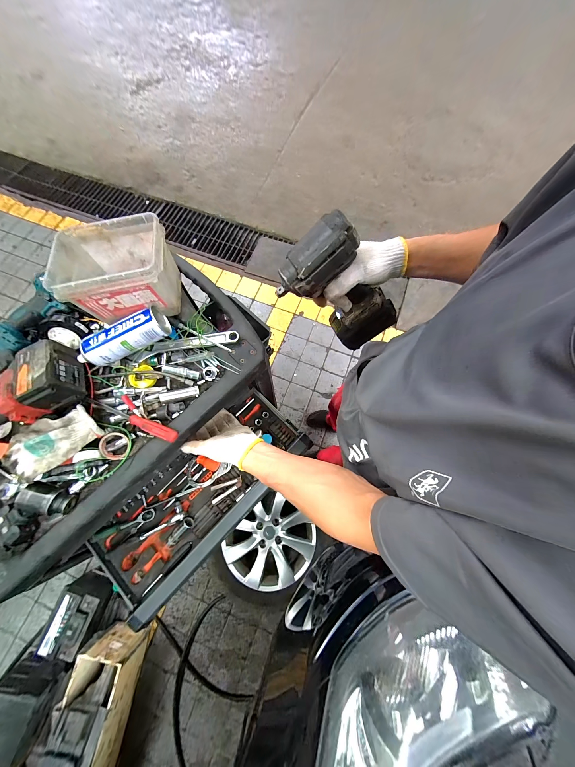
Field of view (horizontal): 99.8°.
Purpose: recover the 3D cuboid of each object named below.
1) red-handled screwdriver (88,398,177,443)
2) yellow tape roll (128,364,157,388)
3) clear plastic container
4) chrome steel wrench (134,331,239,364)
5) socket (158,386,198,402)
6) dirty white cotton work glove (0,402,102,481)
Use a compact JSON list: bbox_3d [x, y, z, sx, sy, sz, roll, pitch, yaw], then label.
[{"bbox_3d":[-0.315,0.072,0.494,0.202,0.020,0.023,21,75,8],"label":"red-handled screwdriver"},{"bbox_3d":[-0.324,-0.011,0.540,0.056,0.019,0.048,-36,76,-9],"label":"yellow tape roll"},{"bbox_3d":[-0.339,-0.230,0.498,0.205,0.120,0.157,-8,73,-1],"label":"clear plastic container"},{"bbox_3d":[-0.223,-0.088,0.541,0.225,0.015,0.034,-13,73,-2],"label":"chrome steel wrench"},{"bbox_3d":[-0.231,0.024,0.522,0.078,0.020,0.022,-14,91,-17],"label":"socket"},{"bbox_3d":[-0.445,0.109,0.461,0.139,0.053,0.096,-38,78,-11],"label":"dirty white cotton work glove"}]

